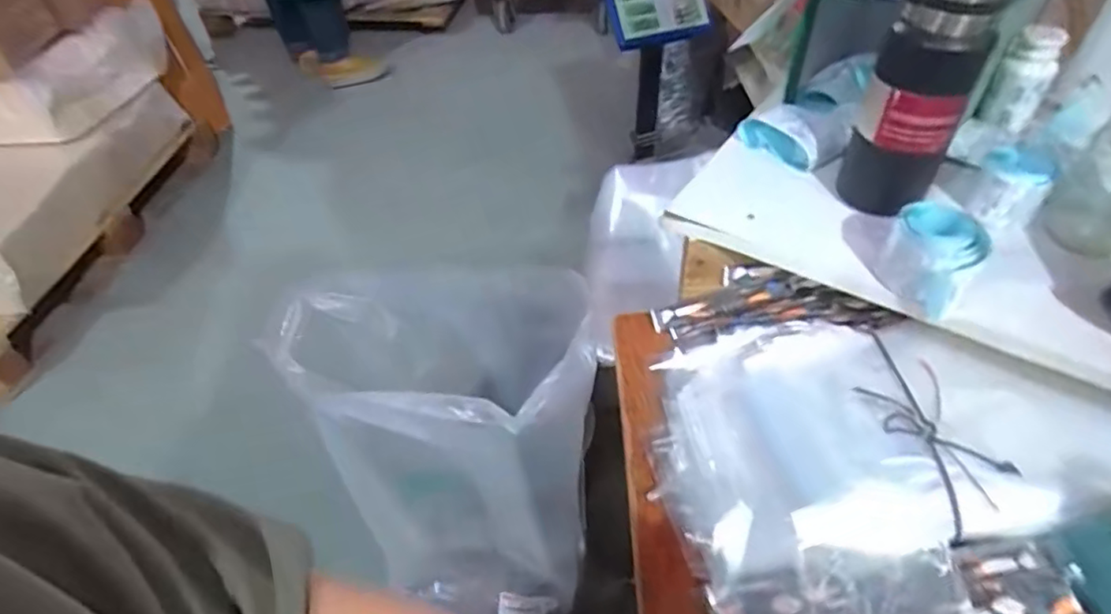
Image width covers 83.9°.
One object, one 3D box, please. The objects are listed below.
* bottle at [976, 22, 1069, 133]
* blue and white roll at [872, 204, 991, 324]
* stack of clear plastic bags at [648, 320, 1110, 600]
[{"bbox_3d":[0.473,-0.230,0.626,0.049,0.093,0.042,29,55,28],"label":"bottle"},{"bbox_3d":[0.309,-0.043,0.519,0.073,0.058,0.076,24,53,25],"label":"blue and white roll"},{"bbox_3d":[0.290,0.097,0.545,0.406,0.057,0.233,-7,46,-2],"label":"stack of clear plastic bags"}]

